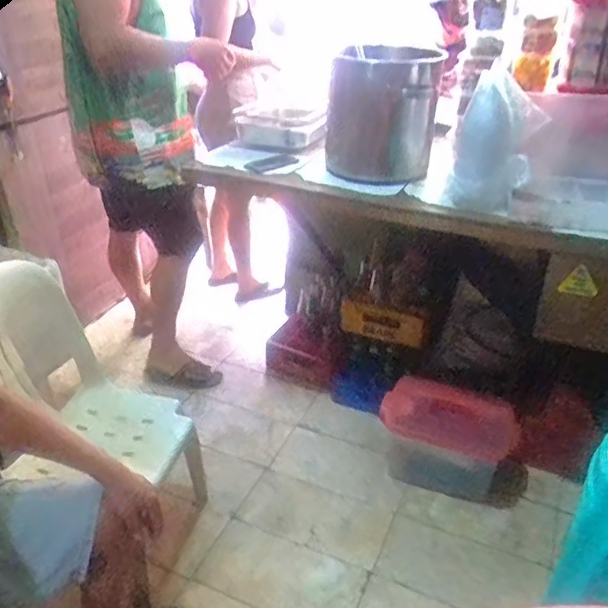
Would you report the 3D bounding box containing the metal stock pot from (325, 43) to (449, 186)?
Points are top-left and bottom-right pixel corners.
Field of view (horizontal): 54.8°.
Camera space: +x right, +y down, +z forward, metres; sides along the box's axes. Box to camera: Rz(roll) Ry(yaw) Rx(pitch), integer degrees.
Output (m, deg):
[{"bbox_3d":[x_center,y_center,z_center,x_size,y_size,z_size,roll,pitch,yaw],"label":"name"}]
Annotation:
[{"bbox_3d":[0.192,-0.468,1.474,0.274,0.337,0.262,6,31,7],"label":"metal stock pot"}]

